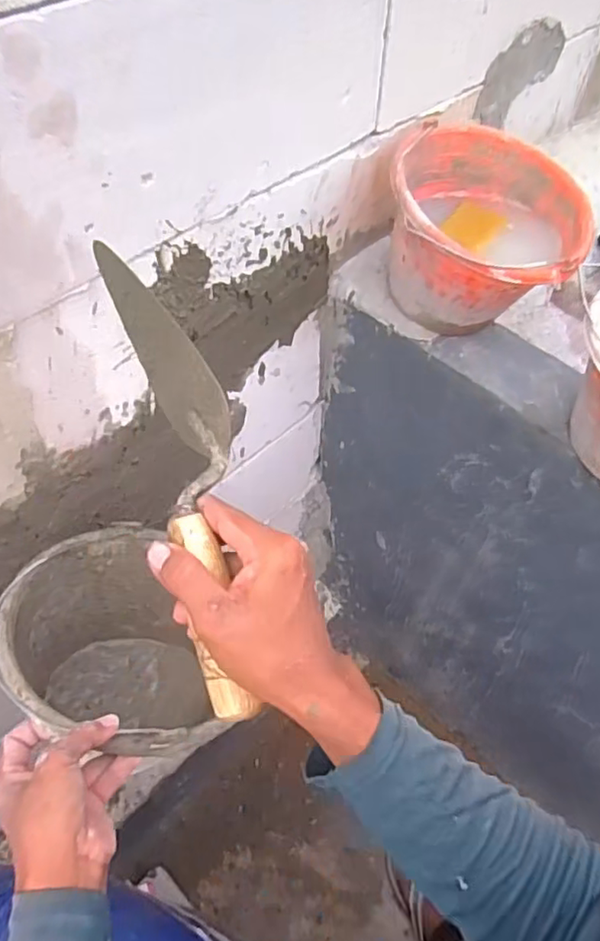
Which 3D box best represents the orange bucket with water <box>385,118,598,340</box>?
[{"bbox_3d":[0.223,-0.282,0.753,0.220,0.180,0.230,1,52,-1],"label":"orange bucket with water"}]

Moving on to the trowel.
[{"bbox_3d":[-0.069,0.003,0.396,0.058,0.071,0.306,-12,82,-10],"label":"trowel"}]

